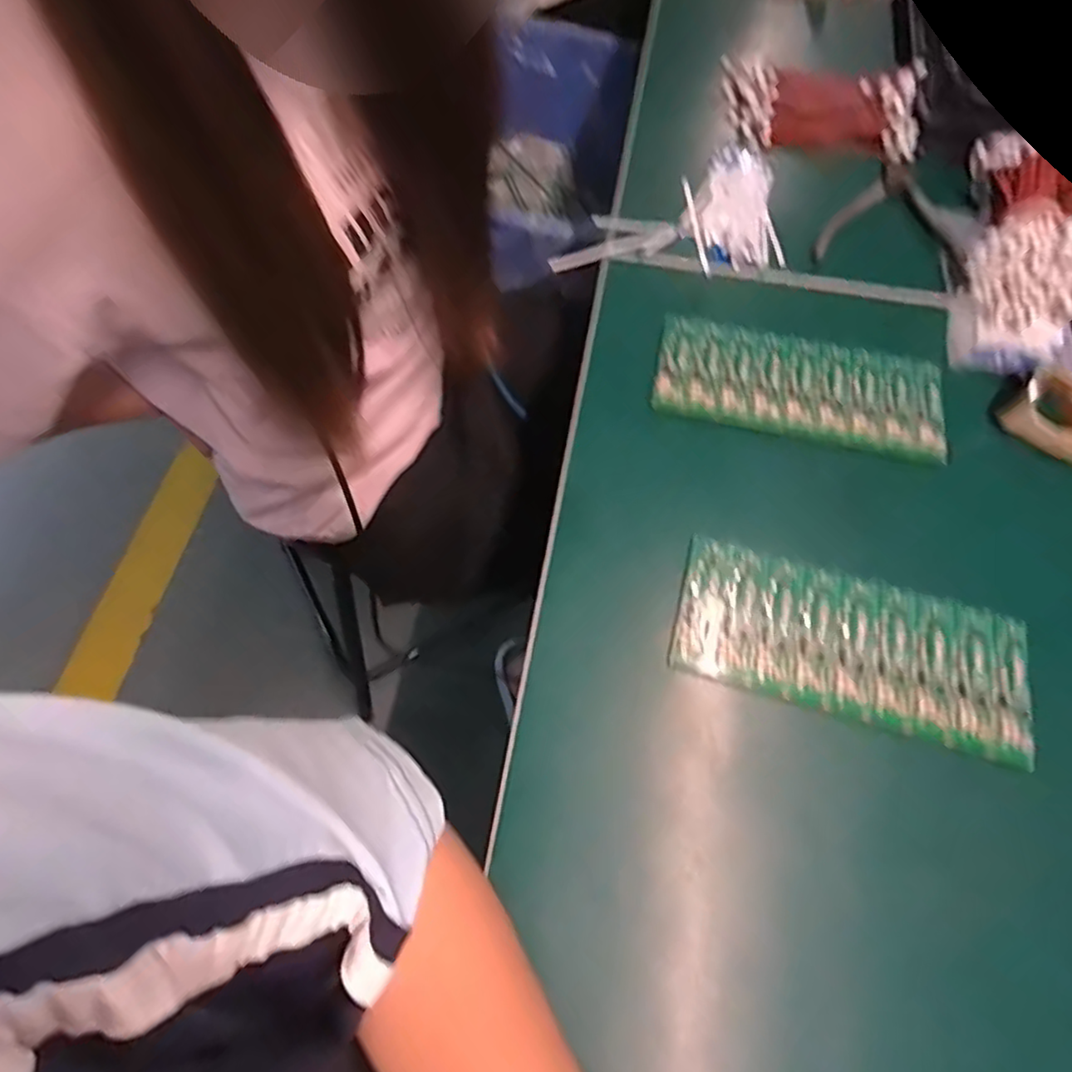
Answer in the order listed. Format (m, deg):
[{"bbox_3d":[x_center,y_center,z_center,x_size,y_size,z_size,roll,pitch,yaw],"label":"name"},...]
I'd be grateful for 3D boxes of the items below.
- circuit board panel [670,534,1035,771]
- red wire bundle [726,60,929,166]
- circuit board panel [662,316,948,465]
[{"bbox_3d":[0.179,0.061,0.372,0.190,0.011,0.082,15,63,7],"label":"circuit board panel"},{"bbox_3d":[0.248,-0.376,0.573,0.162,0.030,0.089,11,64,3],"label":"red wire bundle"},{"bbox_3d":[0.181,-0.107,0.450,0.188,0.015,0.088,12,64,4],"label":"circuit board panel"}]

